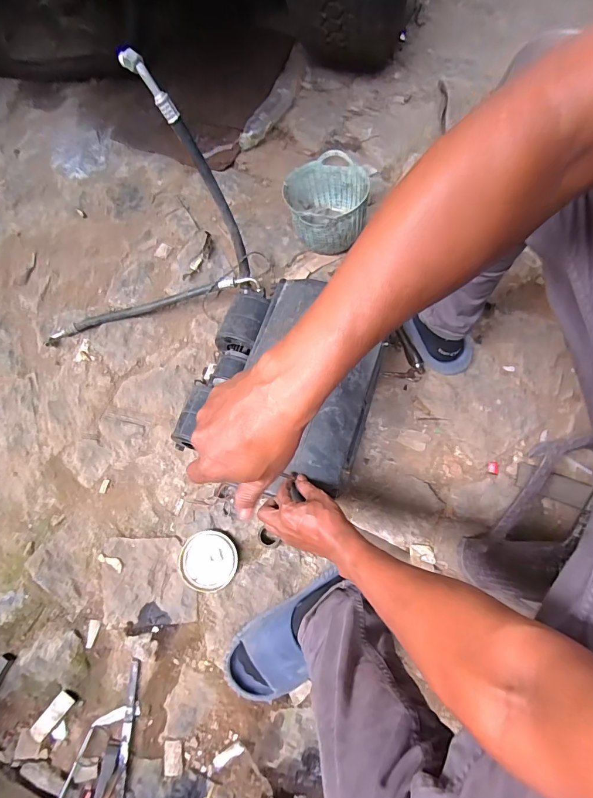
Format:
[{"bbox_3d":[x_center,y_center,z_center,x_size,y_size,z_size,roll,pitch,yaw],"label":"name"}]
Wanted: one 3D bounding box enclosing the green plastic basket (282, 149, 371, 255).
[{"bbox_3d":[0.070,-0.437,0.871,0.174,0.135,0.171,-12,73,-2],"label":"green plastic basket"}]

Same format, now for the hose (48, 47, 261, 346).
[{"bbox_3d":[-0.344,-0.350,0.742,0.481,0.380,0.261,-8,73,-1],"label":"hose"}]

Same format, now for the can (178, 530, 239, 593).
[{"bbox_3d":[-0.165,0.305,0.717,0.105,0.024,0.102,0,73,1],"label":"can"}]

